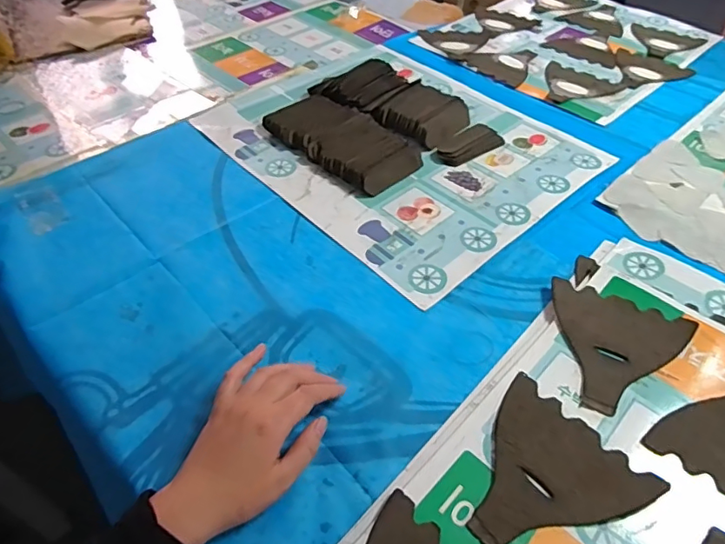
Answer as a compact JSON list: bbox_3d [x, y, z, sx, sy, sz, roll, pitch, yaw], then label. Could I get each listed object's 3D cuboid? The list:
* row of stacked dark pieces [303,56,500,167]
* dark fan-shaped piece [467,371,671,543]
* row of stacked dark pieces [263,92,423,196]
[{"bbox_3d":[0.063,-0.244,0.734,0.284,0.041,0.122,30,55,23],"label":"row of stacked dark pieces"},{"bbox_3d":[0.135,0.157,0.388,0.130,0.006,0.123,-33,56,-25],"label":"dark fan-shaped piece"},{"bbox_3d":[-0.029,-0.183,0.692,0.220,0.022,0.116,33,57,26],"label":"row of stacked dark pieces"}]

